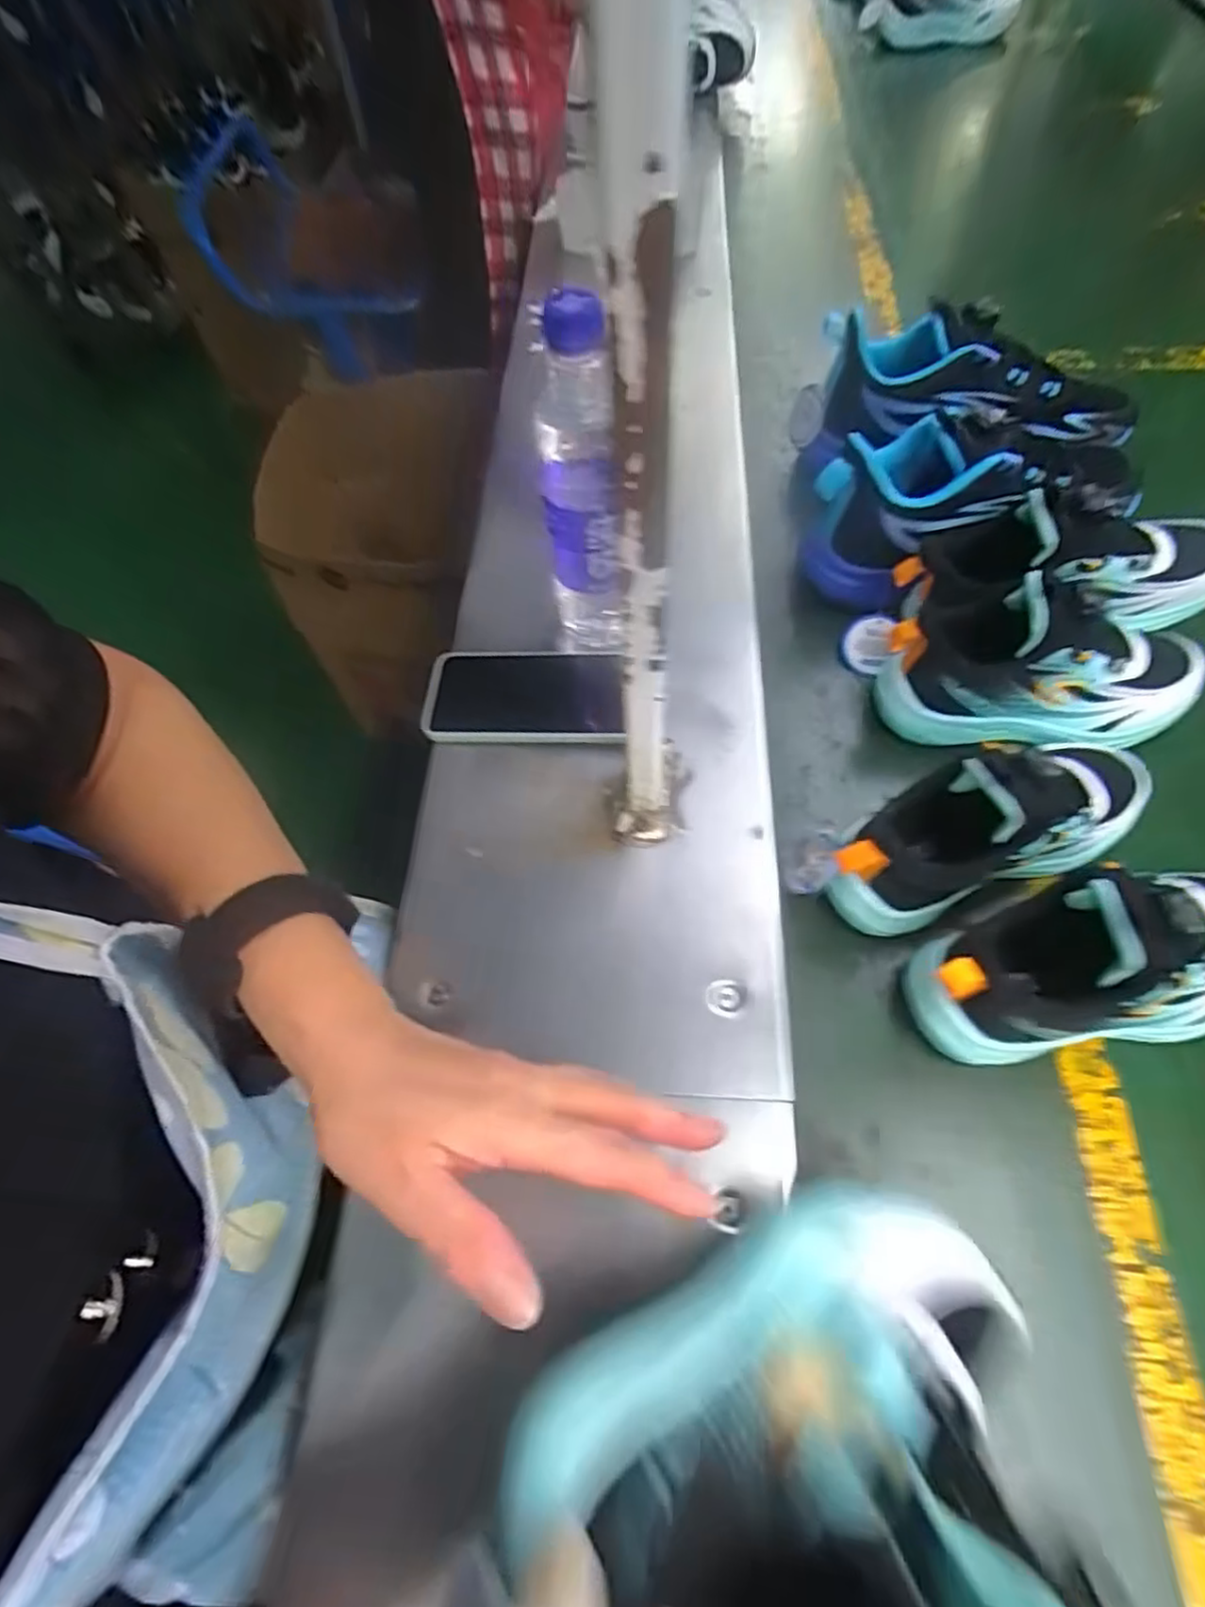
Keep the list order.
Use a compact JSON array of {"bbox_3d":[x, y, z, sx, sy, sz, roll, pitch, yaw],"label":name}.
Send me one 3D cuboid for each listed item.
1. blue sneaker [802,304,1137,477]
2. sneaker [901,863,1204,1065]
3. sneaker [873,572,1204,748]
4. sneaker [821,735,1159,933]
[{"bbox_3d":[0.318,-0.359,0.575,0.271,0.096,0.081,-4,59,4],"label":"blue sneaker"},{"bbox_3d":[0.278,0.086,0.365,0.220,0.114,0.077,-12,60,0],"label":"sneaker"},{"bbox_3d":[0.301,-0.098,0.452,0.203,0.099,0.078,0,59,6],"label":"sneaker"},{"bbox_3d":[0.234,0.006,0.395,0.211,0.093,0.069,-20,59,-7],"label":"sneaker"}]

